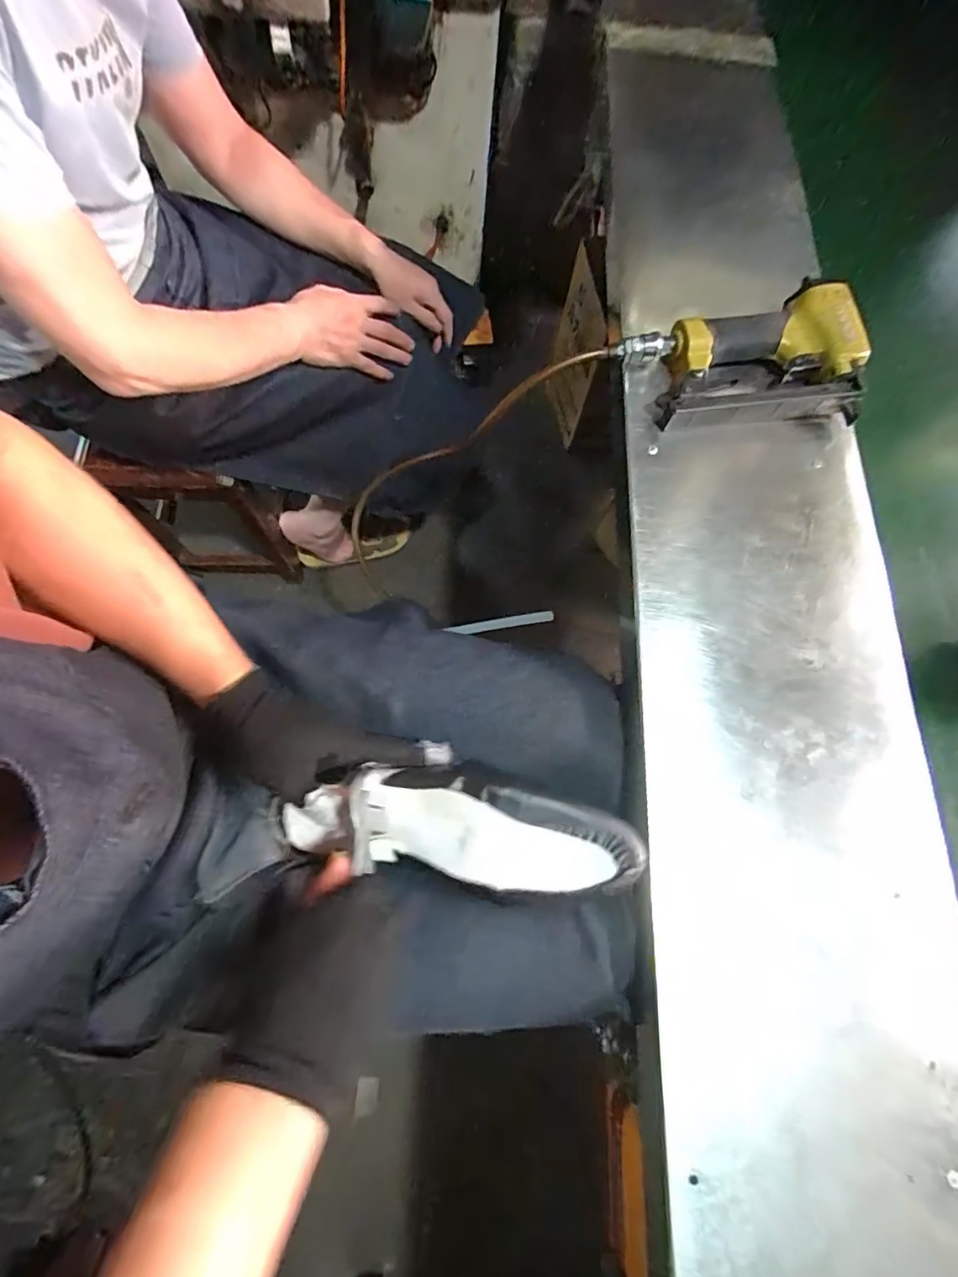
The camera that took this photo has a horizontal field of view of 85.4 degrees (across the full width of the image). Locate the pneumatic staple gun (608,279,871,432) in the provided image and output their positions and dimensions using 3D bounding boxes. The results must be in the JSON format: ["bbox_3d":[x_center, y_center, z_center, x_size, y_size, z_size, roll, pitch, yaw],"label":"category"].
[{"bbox_3d":[0.245,-0.254,0.485,0.222,0.044,0.125,-11,74,-6],"label":"pneumatic staple gun"}]

